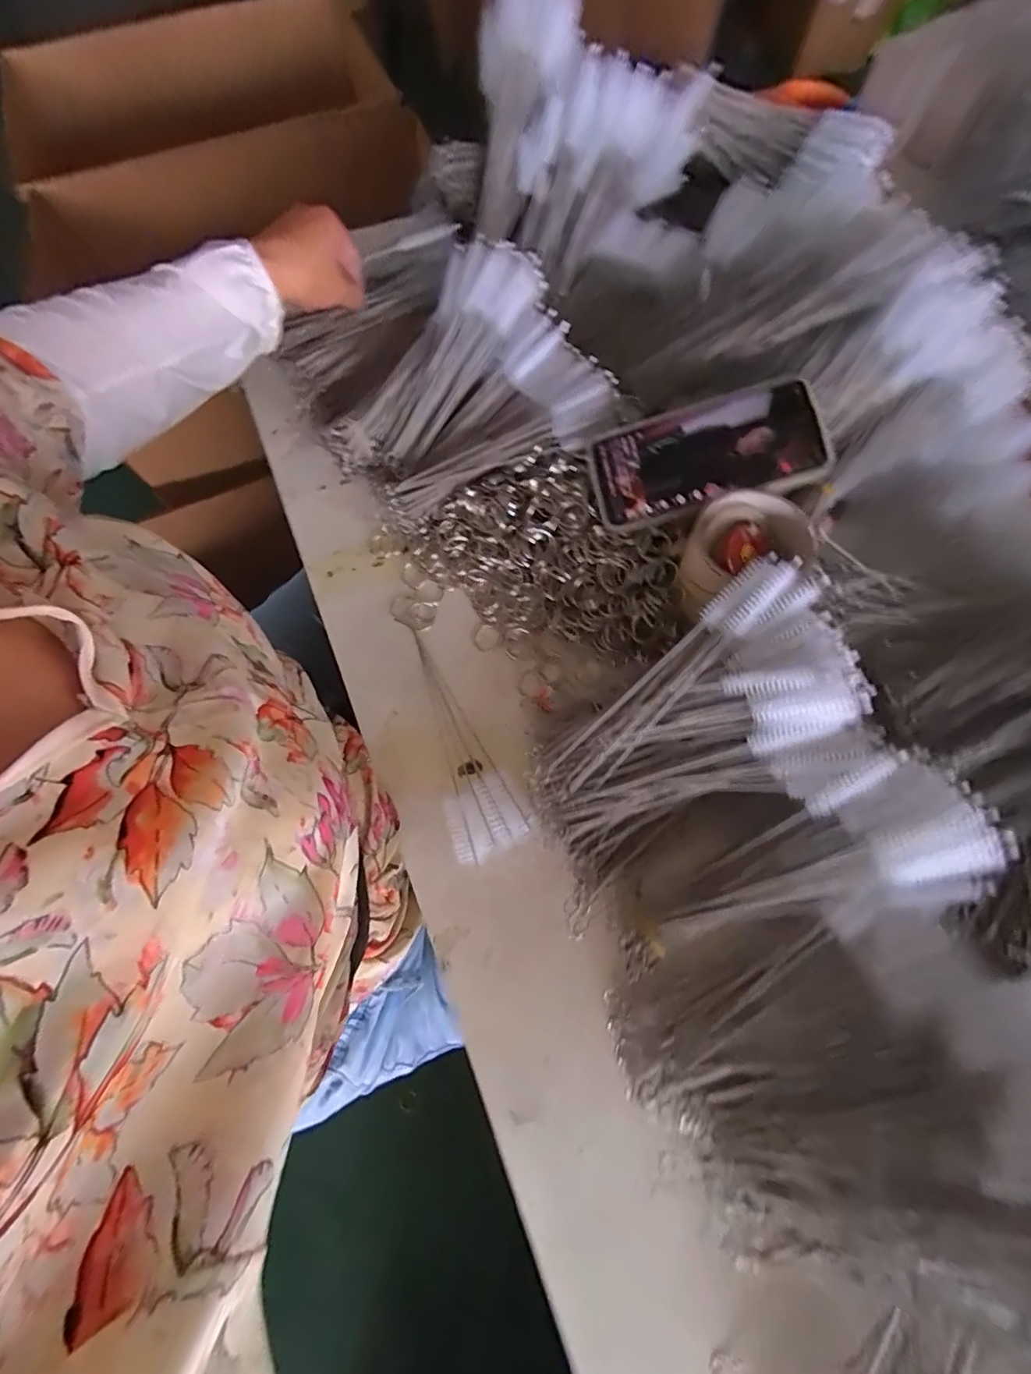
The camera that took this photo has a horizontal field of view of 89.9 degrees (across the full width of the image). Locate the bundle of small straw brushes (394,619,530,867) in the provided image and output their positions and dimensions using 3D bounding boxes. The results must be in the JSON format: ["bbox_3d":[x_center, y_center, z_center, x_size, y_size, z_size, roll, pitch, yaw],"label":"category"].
[{"bbox_3d":[-0.041,0.033,0.385,0.053,0.017,0.183,-17,71,-6],"label":"bundle of small straw brushes"}]

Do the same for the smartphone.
[{"bbox_3d":[0.141,-0.174,0.388,0.162,0.012,0.081,-14,81,12],"label":"smartphone"}]

